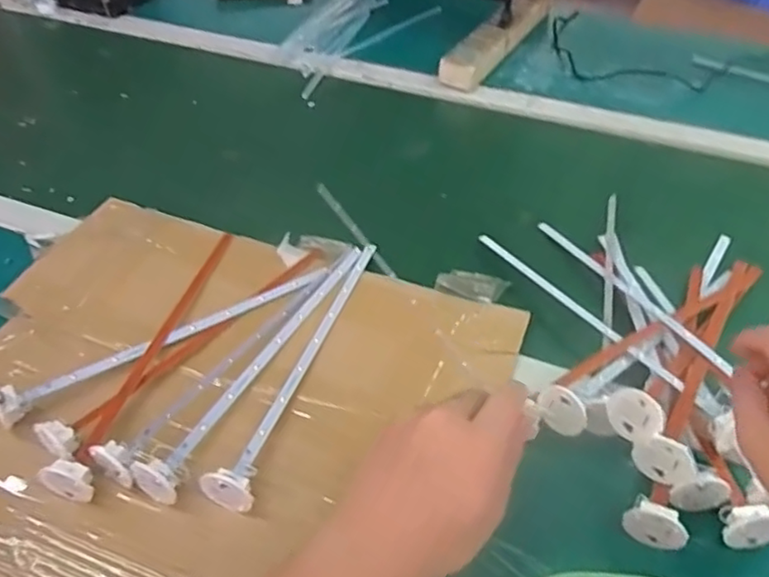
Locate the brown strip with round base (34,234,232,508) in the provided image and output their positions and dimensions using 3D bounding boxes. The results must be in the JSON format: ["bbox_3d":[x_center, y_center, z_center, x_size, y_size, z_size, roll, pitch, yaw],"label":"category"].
[{"bbox_3d":[-0.187,0.040,0.536,0.032,0.027,0.284,11,46,11],"label":"brown strip with round base"}]

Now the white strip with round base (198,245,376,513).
[{"bbox_3d":[-0.063,0.053,0.528,0.032,0.028,0.279,15,47,14],"label":"white strip with round base"}]

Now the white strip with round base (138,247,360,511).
[{"bbox_3d":[-0.096,0.052,0.530,0.032,0.023,0.282,22,49,20],"label":"white strip with round base"}]

